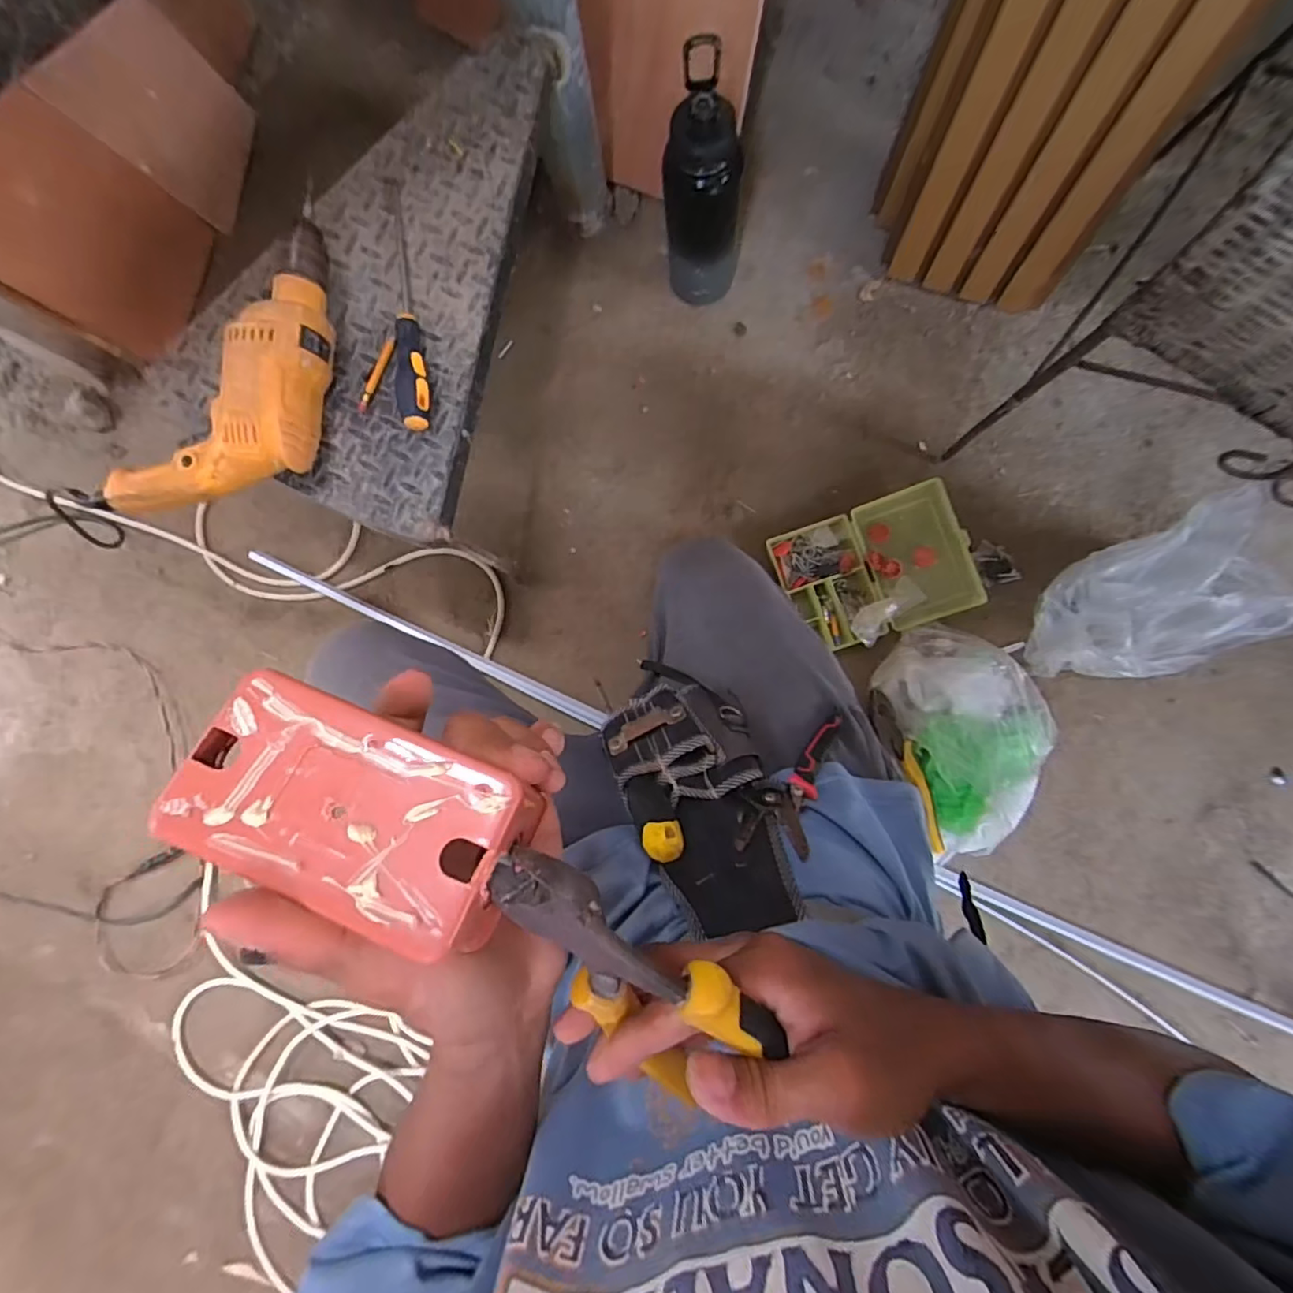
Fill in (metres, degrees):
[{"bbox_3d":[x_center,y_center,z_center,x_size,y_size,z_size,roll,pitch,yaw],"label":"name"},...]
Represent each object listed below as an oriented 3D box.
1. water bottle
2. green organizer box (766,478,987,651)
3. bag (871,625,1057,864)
[{"bbox_3d":[0.068,-0.521,0.666,0.095,0.275,0.081,7,89,3],"label":"water bottle"},{"bbox_3d":[0.301,-0.101,0.752,0.226,0.062,0.174,-20,88,2],"label":"green organizer box"},{"bbox_3d":[0.410,0.103,0.699,0.175,0.096,0.271,-22,88,2],"label":"bag"}]

